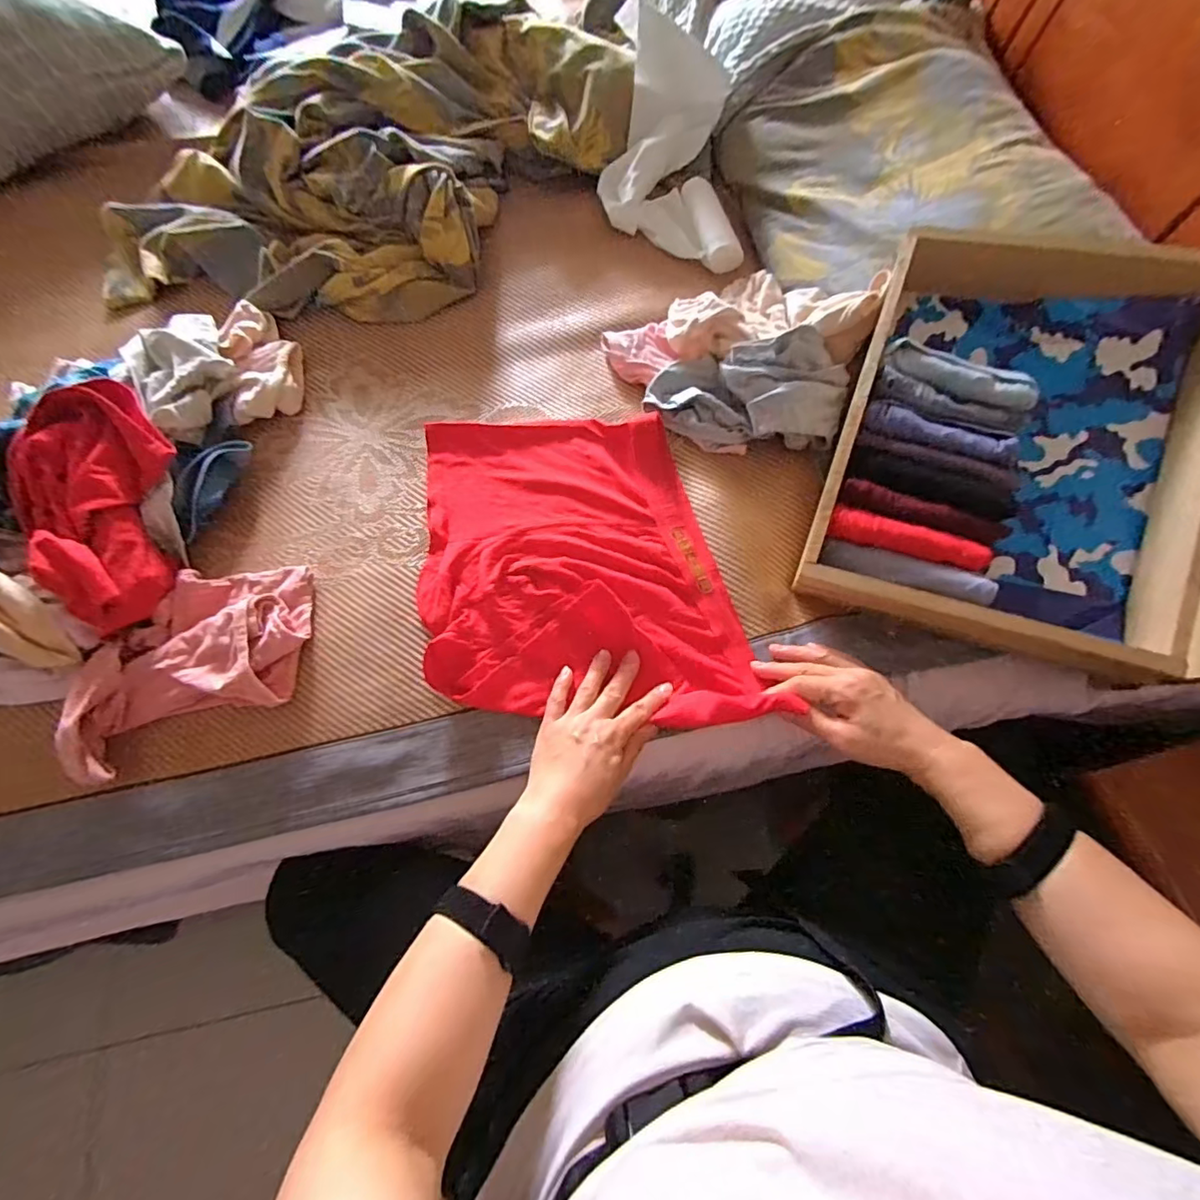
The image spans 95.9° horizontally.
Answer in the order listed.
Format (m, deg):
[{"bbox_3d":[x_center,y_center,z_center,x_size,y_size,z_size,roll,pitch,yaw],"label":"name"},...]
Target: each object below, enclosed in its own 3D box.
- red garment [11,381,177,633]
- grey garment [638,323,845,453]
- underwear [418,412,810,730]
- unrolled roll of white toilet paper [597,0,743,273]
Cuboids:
[{"bbox_3d":[-0.480,-0.093,0.515,0.127,0.054,0.250,-13,82,-7],"label":"red garment"},{"bbox_3d":[0.155,-0.225,0.583,0.203,0.084,0.103,13,69,5],"label":"grey garment"},{"bbox_3d":[-0.021,-0.046,0.536,0.301,0.047,0.344,-4,69,-4],"label":"underwear"},{"bbox_3d":[0.091,-0.590,0.710,0.183,0.074,0.345,-9,87,-6],"label":"unrolled roll of white toilet paper"}]

